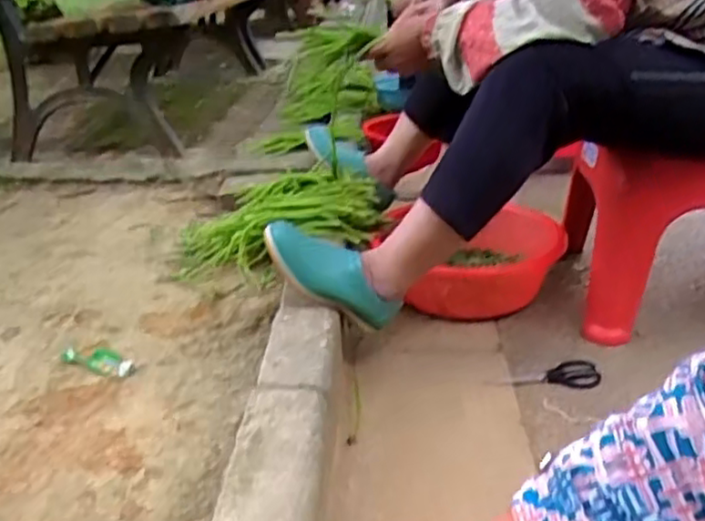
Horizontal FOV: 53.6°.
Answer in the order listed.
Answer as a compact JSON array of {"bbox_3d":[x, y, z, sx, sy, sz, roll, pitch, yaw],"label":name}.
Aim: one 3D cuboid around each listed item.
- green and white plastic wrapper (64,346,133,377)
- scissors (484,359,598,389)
[{"bbox_3d":[-0.363,0.141,0.996,0.123,0.017,0.045,8,25,22],"label":"green and white plastic wrapper"},{"bbox_3d":[0.282,0.170,1.041,0.162,0.013,0.058,-2,24,1],"label":"scissors"}]

